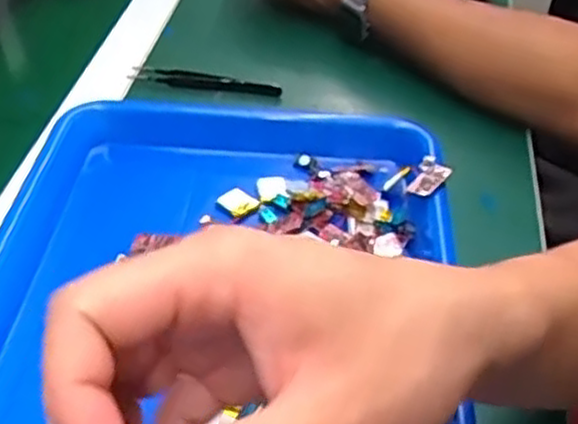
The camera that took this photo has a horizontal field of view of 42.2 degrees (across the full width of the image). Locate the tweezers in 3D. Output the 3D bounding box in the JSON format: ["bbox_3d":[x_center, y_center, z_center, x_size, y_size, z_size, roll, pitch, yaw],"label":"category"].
[{"bbox_3d":[-0.064,-0.100,0.575,0.114,0.008,0.016,9,44,8],"label":"tweezers"}]

